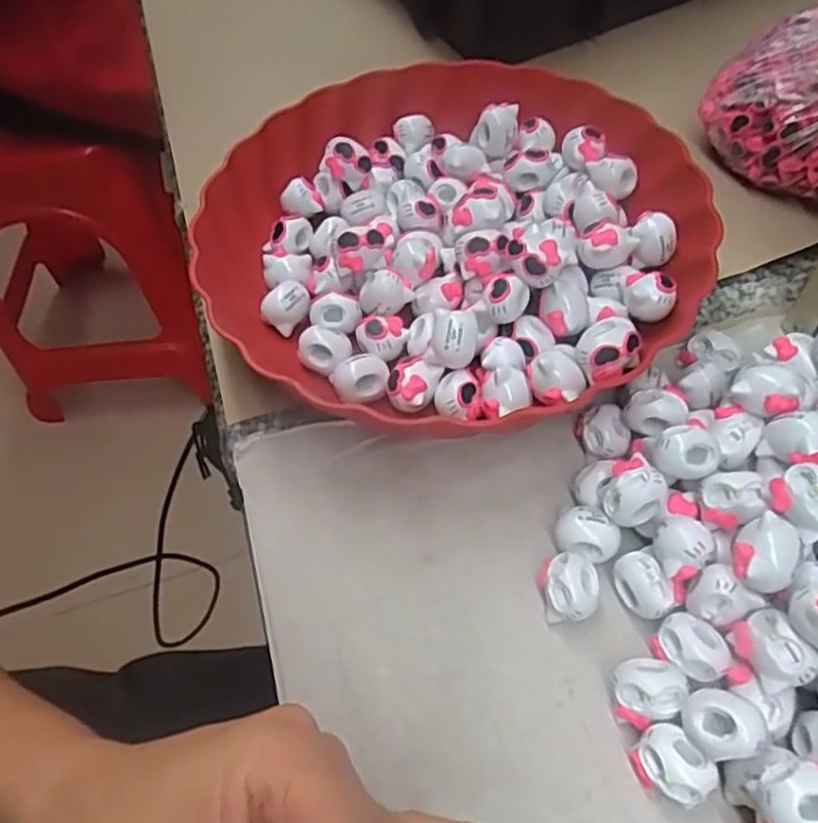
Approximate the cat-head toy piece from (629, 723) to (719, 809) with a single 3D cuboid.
[{"bbox_3d":[0.089,0.121,0.237,0.019,0.019,0.025,-34,60,-17],"label":"cat-head toy piece"}]

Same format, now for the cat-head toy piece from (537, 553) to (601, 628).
[{"bbox_3d":[0.063,0.070,0.274,0.021,0.018,0.025,-13,56,-4],"label":"cat-head toy piece"}]

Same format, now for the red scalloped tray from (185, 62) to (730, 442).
[{"bbox_3d":[0.024,-0.091,0.359,0.241,0.047,0.232,29,63,21],"label":"red scalloped tray"}]

